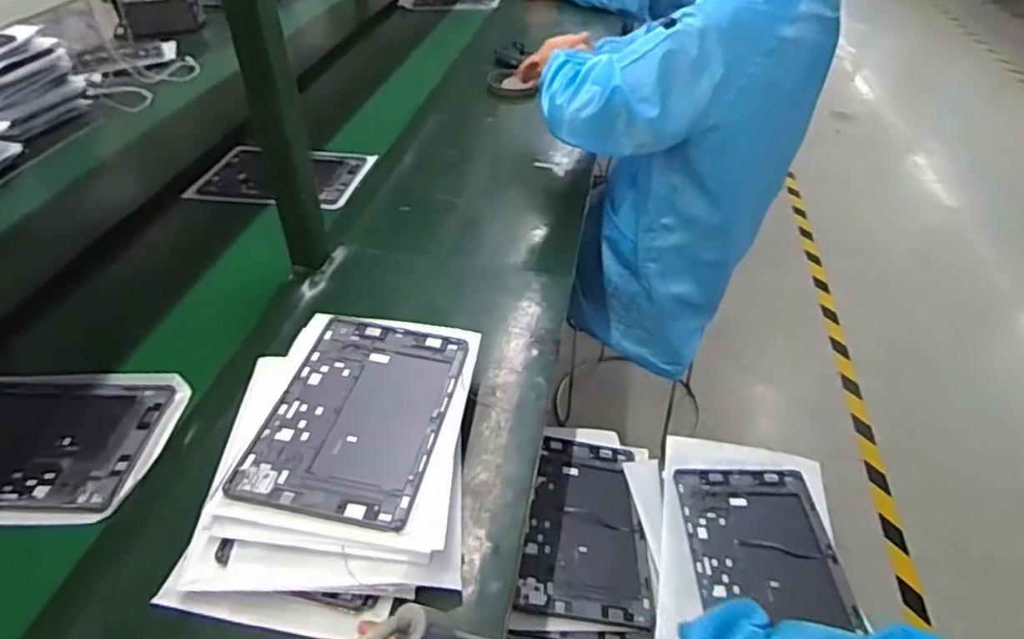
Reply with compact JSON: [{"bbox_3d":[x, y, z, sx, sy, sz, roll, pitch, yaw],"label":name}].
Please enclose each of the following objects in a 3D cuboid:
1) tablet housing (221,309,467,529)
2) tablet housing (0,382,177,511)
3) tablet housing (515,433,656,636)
[{"bbox_3d":[-0.152,0.091,0.679,0.166,0.006,0.255,10,40,5],"label":"tablet housing"},{"bbox_3d":[-0.508,0.128,0.706,0.245,0.008,0.168,0,40,1],"label":"tablet housing"},{"bbox_3d":[0.092,0.253,0.830,0.152,0.011,0.253,13,40,-3],"label":"tablet housing"}]

